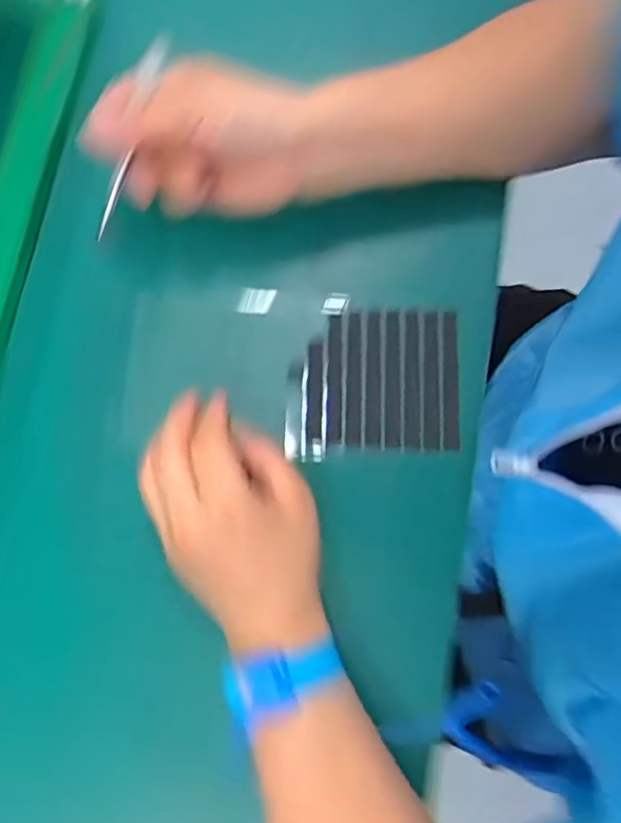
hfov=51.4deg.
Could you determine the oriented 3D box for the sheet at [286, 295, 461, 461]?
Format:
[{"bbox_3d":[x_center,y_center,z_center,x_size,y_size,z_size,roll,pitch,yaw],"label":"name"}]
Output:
[{"bbox_3d":[0.040,-0.020,0.395,0.103,0.011,0.090,0,87,1],"label":"sheet"}]

